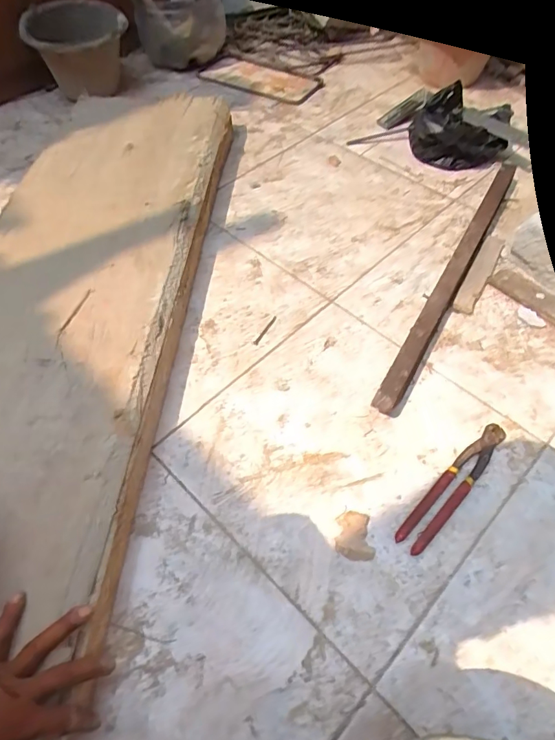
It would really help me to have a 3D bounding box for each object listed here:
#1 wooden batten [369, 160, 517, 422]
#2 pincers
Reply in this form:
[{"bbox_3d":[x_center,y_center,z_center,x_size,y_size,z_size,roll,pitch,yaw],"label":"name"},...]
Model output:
[{"bbox_3d":[0.317,-0.177,0.829,0.037,0.049,0.667,25,60,18],"label":"wooden batten"},{"bbox_3d":[0.238,0.153,0.624,0.038,0.012,0.221,38,64,25],"label":"pincers"}]

